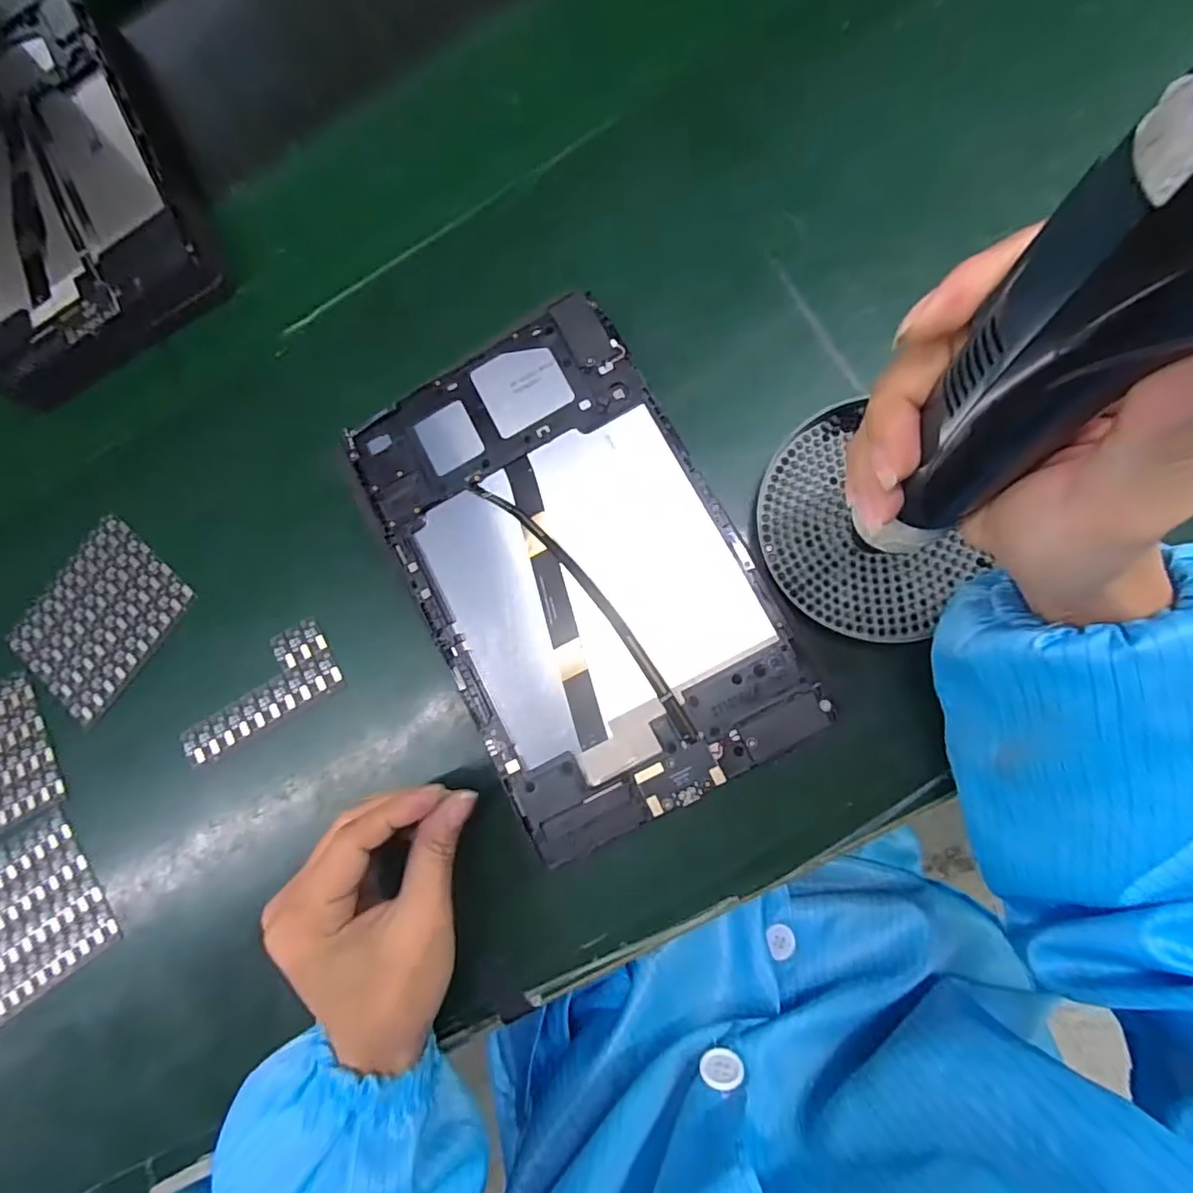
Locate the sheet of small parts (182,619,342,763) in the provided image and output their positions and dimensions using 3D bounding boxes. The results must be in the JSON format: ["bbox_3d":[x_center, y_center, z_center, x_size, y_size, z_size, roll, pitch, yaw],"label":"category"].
[{"bbox_3d":[-0.189,0.054,0.327,0.096,0.004,0.041,-31,82,5],"label":"sheet of small parts"}]

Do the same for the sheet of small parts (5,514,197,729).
[{"bbox_3d":[-0.293,0.013,0.350,0.078,0.004,0.100,39,92,9],"label":"sheet of small parts"}]

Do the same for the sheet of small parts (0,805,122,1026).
[{"bbox_3d":[-0.327,0.183,0.338,0.096,0.006,0.085,-36,81,4],"label":"sheet of small parts"}]

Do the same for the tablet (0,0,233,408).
[{"bbox_3d":[-0.350,-0.262,0.382,0.154,0.020,0.261,-31,79,5],"label":"tablet"}]

